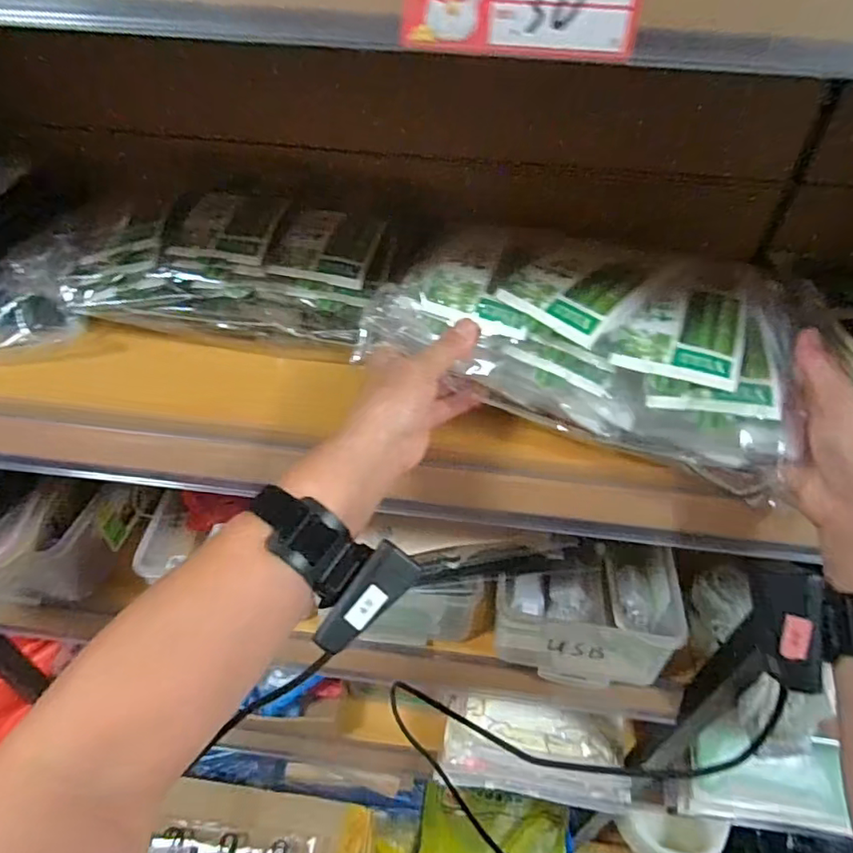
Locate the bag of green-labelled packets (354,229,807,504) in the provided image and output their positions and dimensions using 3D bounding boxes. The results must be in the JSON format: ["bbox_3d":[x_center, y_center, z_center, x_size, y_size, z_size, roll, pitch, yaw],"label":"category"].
[{"bbox_3d":[0.121,-0.079,0.428,0.289,0.080,0.168,17,49,17],"label":"bag of green-labelled packets"}]

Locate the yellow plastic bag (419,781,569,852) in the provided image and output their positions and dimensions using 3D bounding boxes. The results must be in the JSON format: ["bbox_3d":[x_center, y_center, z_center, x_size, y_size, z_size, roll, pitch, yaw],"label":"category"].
[{"bbox_3d":[0.125,0.762,1.041,0.272,0.078,0.168,6,46,7],"label":"yellow plastic bag"}]

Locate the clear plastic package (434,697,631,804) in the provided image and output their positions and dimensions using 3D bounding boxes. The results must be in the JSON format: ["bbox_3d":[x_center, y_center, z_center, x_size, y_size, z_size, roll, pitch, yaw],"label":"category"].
[{"bbox_3d":[0.157,0.480,0.838,0.265,0.157,0.058,3,17,11],"label":"clear plastic package"}]

